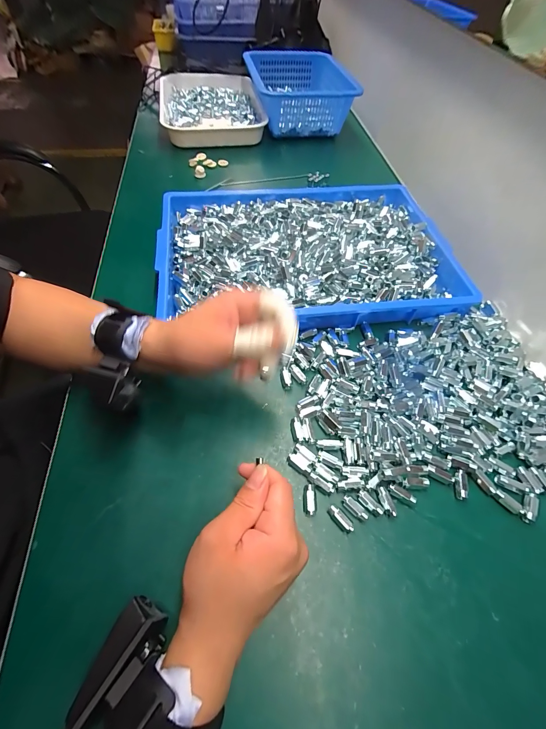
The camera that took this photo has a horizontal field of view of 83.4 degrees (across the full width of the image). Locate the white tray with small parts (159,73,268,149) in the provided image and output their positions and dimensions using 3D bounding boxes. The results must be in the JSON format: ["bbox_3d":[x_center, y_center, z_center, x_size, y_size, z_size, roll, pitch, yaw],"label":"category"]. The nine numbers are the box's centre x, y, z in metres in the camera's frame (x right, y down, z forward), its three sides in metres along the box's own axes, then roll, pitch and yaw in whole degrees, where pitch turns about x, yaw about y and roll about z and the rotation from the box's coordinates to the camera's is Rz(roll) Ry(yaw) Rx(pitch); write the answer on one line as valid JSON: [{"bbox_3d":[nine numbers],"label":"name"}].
[{"bbox_3d":[-0.151,-0.629,0.753,0.233,0.047,0.335,-10,58,-7],"label":"white tray with small parts"}]

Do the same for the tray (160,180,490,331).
[{"bbox_3d":[0.048,-0.179,0.470,0.421,0.047,0.287,-5,58,-4],"label":"tray"}]

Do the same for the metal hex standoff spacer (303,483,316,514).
[{"bbox_3d":[0.035,0.133,0.300,0.011,0.012,0.026,-3,58,-3],"label":"metal hex standoff spacer"}]

